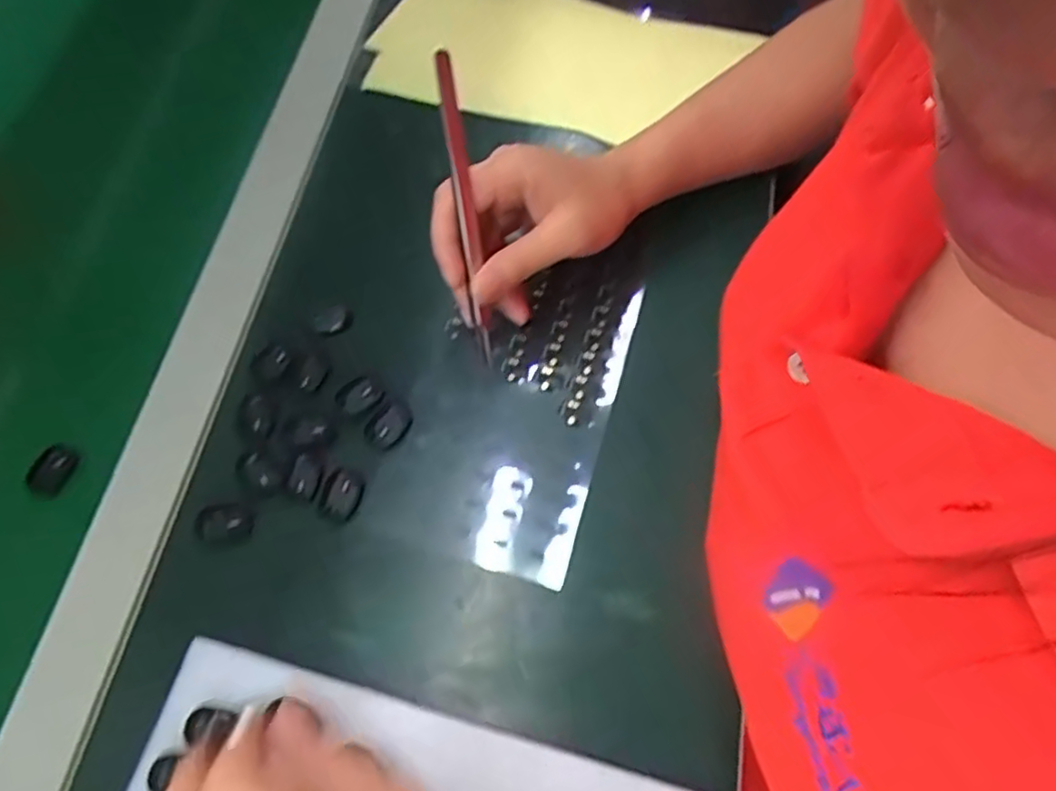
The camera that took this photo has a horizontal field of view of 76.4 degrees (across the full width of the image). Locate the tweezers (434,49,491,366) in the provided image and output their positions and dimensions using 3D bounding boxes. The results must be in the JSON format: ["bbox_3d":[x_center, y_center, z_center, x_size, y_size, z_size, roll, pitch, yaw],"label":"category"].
[{"bbox_3d":[-0.031,-0.087,0.341,0.008,0.157,0.019,-8,29,-2],"label":"tweezers"}]

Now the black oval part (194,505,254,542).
[{"bbox_3d":[-0.160,0.067,0.353,0.029,0.004,0.018,-8,64,-2],"label":"black oval part"}]

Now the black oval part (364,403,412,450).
[{"bbox_3d":[-0.077,0.017,0.369,0.021,0.004,0.027,37,71,17],"label":"black oval part"}]

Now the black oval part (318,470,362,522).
[{"bbox_3d":[-0.100,0.052,0.354,0.022,0.005,0.023,20,66,11],"label":"black oval part"}]

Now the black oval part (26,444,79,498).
[{"bbox_3d":[-0.271,0.042,0.381,0.016,0.013,0.029,25,68,13],"label":"black oval part"}]

